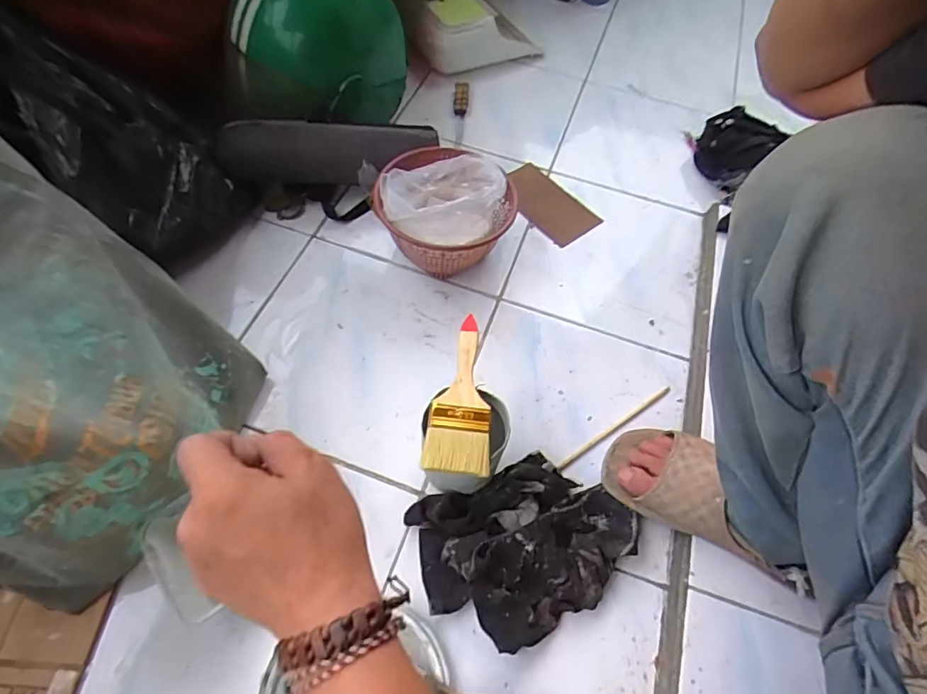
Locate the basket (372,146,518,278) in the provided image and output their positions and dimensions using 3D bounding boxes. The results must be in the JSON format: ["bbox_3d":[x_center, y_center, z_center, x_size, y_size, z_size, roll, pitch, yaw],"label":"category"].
[{"bbox_3d":[-0.028,-0.182,0.698,0.182,0.126,0.178,12,60,0],"label":"basket"}]

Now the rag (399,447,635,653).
[{"bbox_3d":[0.070,0.207,0.526,0.233,0.044,0.167,-18,62,-15],"label":"rag"}]

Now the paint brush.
[{"bbox_3d":[0.000,0.043,0.485,0.059,0.008,0.161,8,60,-2],"label":"paint brush"}]

